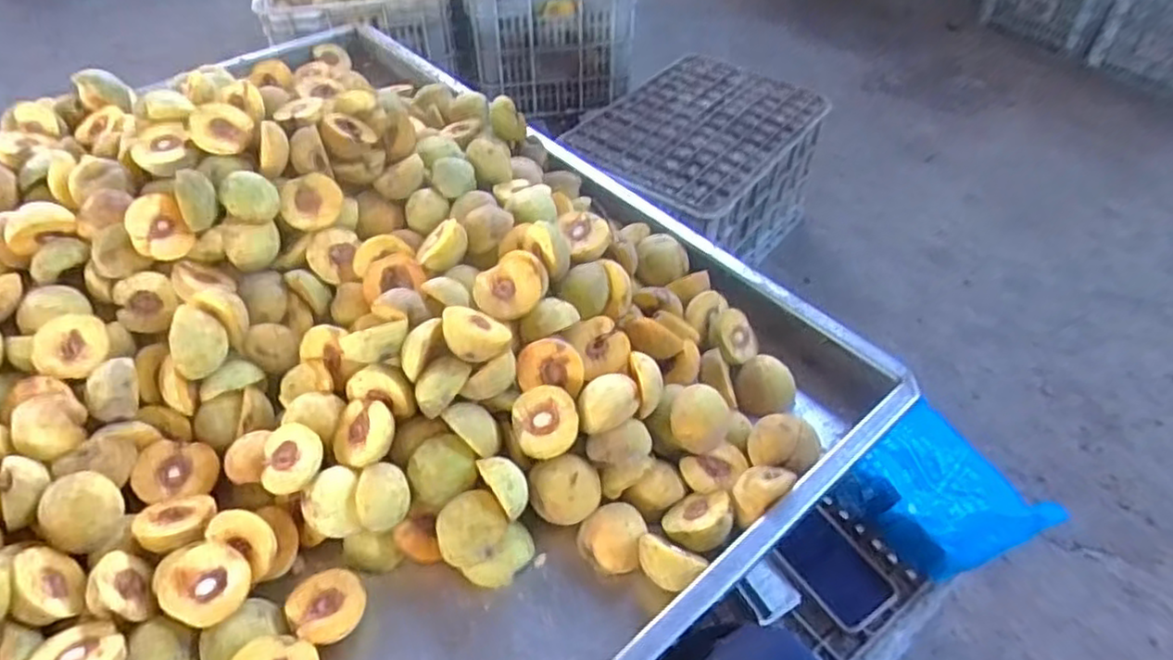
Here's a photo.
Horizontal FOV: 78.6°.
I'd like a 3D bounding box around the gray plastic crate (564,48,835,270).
[{"bbox_3d":[0.207,-0.292,1.438,0.342,0.272,0.496,31,52,25],"label":"gray plastic crate"}]

